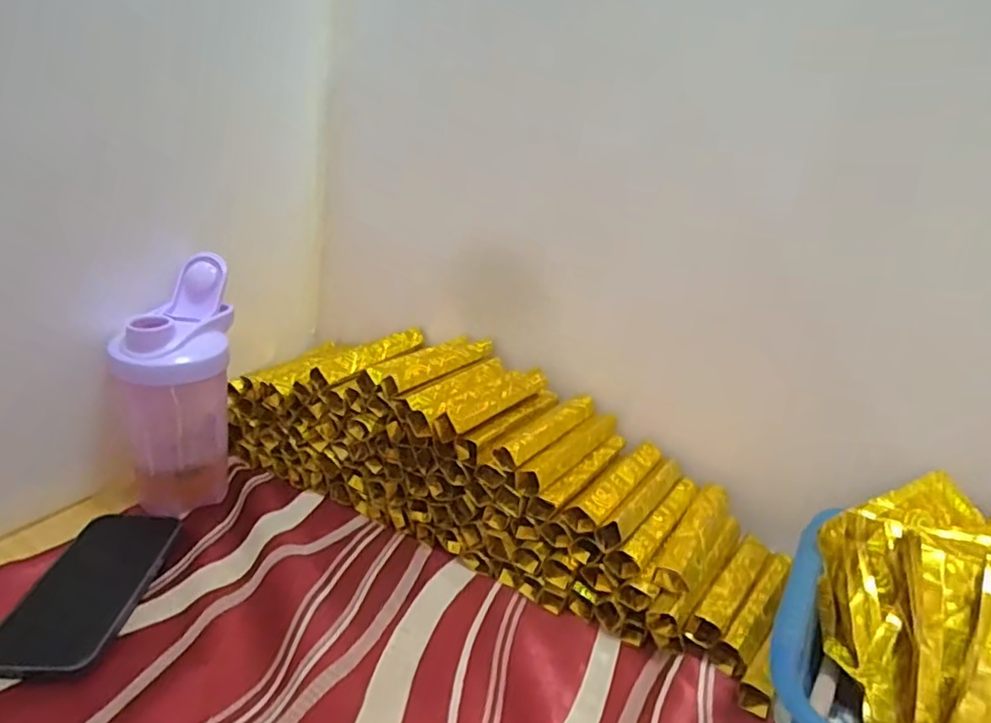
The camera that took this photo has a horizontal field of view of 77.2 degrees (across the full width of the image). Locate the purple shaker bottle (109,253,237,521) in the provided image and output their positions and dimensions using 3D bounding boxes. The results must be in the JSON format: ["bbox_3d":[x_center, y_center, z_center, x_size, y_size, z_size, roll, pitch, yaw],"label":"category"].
[{"bbox_3d":[-0.271,0.027,0.536,0.084,0.193,0.102,-3,24,-17],"label":"purple shaker bottle"}]

